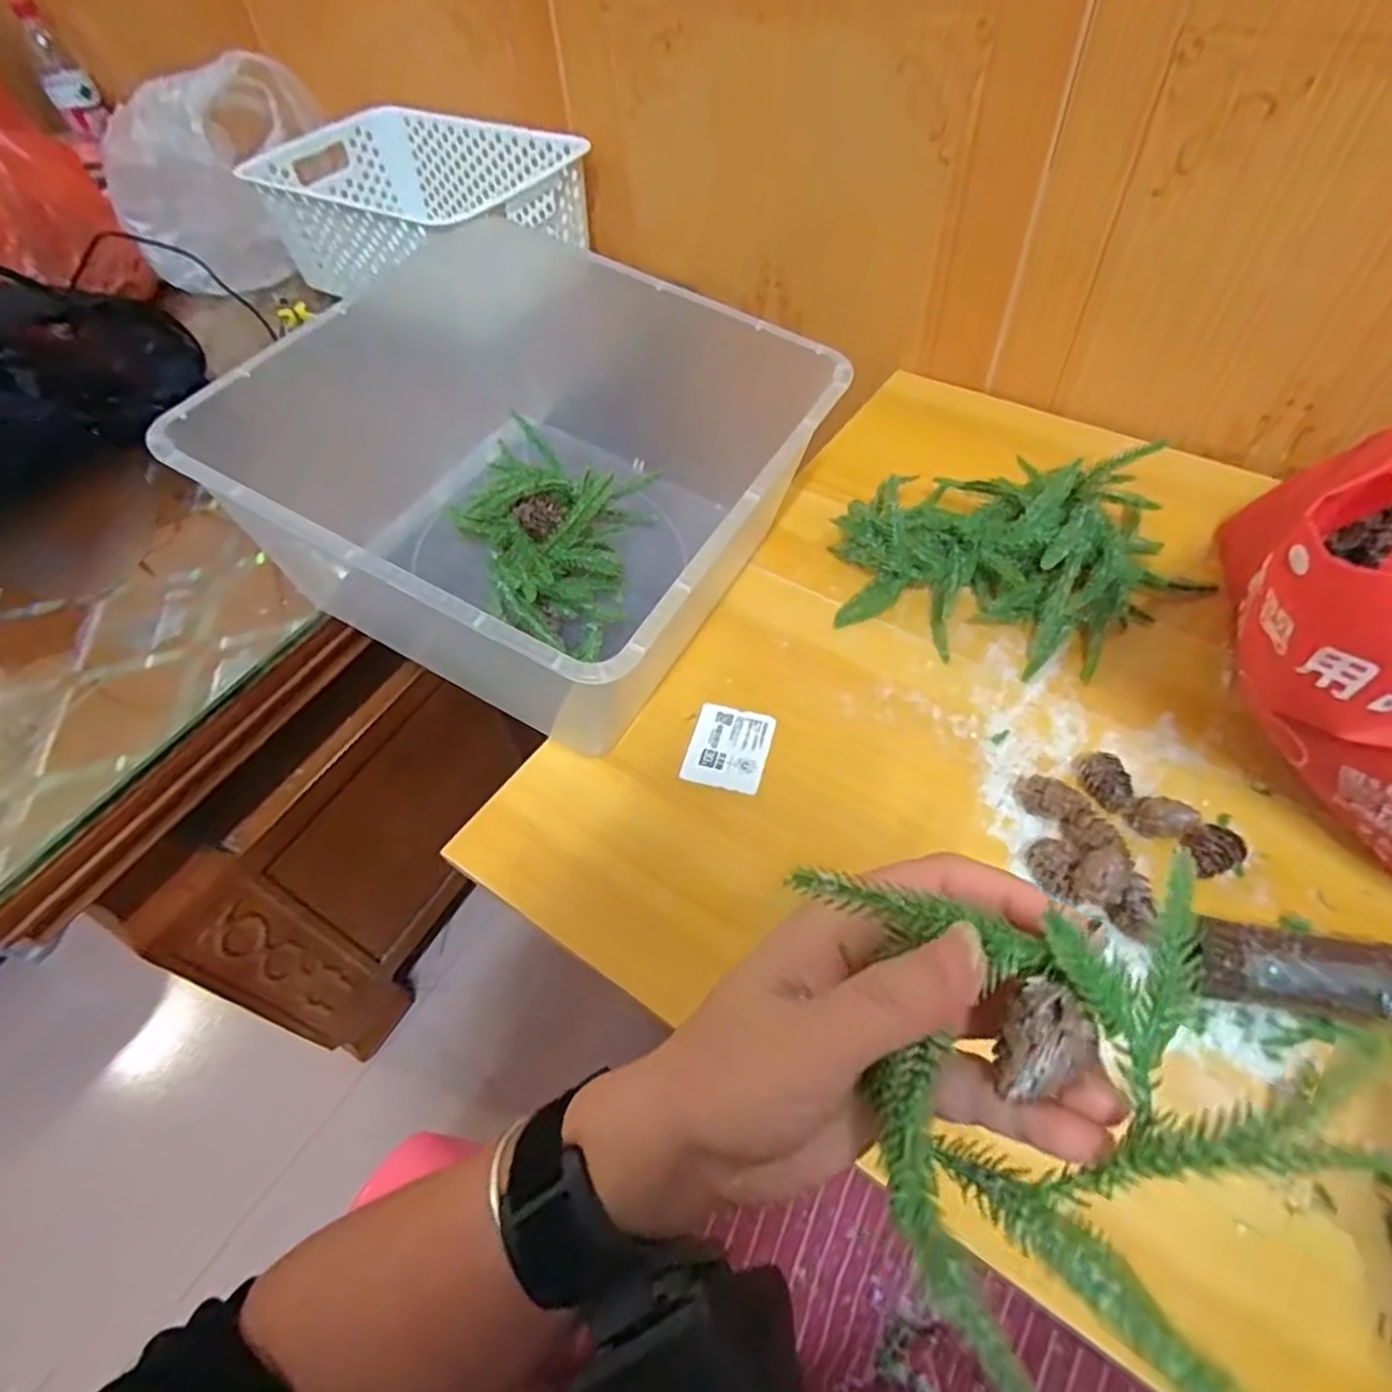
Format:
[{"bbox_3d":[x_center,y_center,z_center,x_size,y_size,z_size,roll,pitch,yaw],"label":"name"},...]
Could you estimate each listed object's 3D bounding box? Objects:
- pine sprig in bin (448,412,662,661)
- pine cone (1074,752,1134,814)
[{"bbox_3d":[-0.109,-0.110,0.521,0.119,0.090,0.157,10,55,13],"label":"pine sprig in bin"},{"bbox_3d":[0.232,0.047,0.426,0.019,0.017,0.041,-13,53,-4],"label":"pine cone"}]

